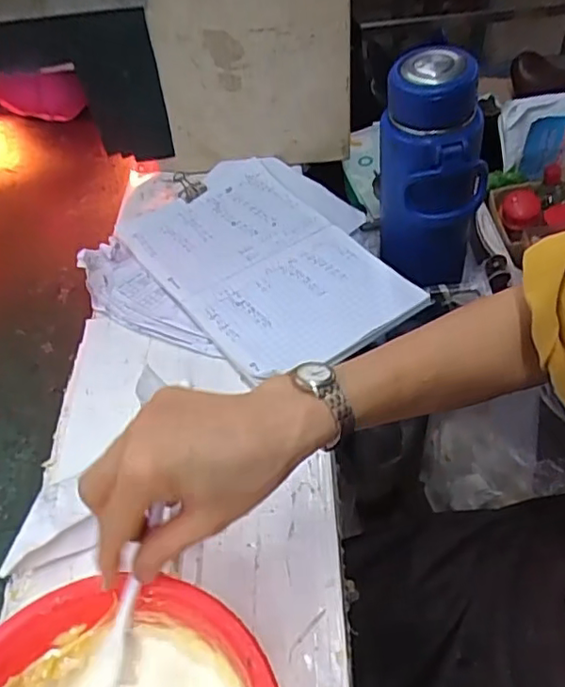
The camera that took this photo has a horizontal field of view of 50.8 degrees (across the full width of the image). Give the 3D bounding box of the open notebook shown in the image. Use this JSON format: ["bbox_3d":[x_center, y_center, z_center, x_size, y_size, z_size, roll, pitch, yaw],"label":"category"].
[{"bbox_3d":[-0.012,-0.104,0.652,0.240,0.018,0.315,-32,53,-20],"label":"open notebook"}]

